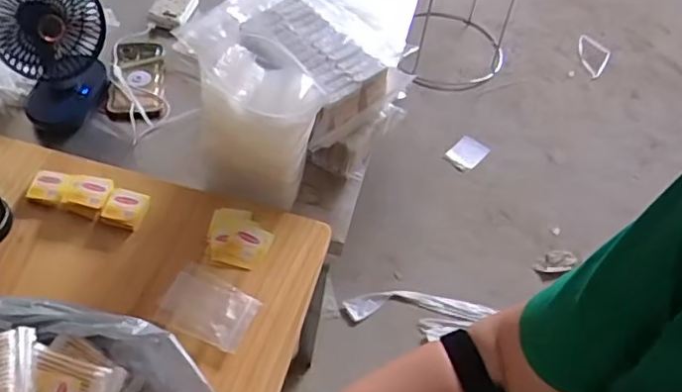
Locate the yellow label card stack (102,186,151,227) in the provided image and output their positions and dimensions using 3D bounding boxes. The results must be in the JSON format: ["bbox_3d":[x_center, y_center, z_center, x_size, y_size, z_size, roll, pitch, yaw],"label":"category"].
[{"bbox_3d":[-0.260,0.013,0.737,0.042,0.020,0.047,11,51,3],"label":"yellow label card stack"}]

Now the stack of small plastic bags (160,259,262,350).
[{"bbox_3d":[-0.144,0.121,0.673,0.097,0.008,0.075,22,53,11],"label":"stack of small plastic bags"}]

